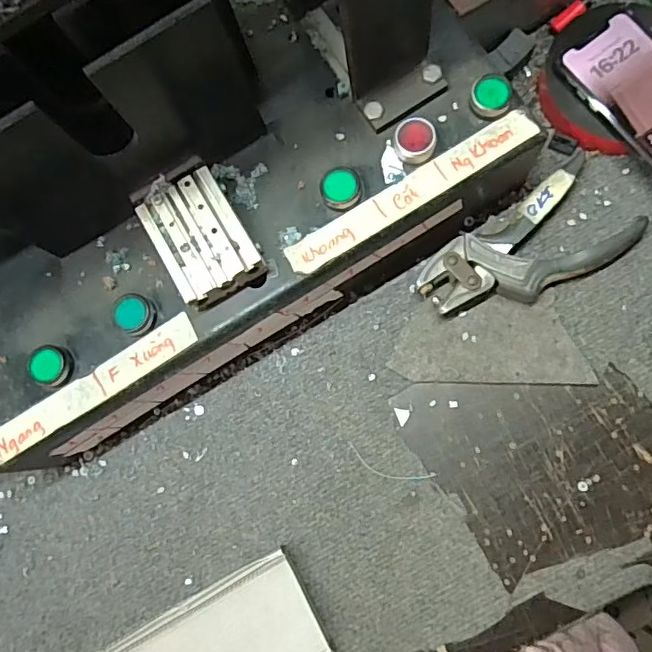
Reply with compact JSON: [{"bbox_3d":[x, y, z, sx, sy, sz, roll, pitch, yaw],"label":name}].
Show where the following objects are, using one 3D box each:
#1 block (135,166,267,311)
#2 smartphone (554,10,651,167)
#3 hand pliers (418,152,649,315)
[{"bbox_3d":[-0.085,-0.060,0.389,0.057,0.027,0.083,-31,77,1],"label":"block"},{"bbox_3d":[0.246,-0.179,0.427,0.074,0.009,0.134,-39,82,2],"label":"smartphone"},{"bbox_3d":[0.157,-0.058,0.435,0.162,0.022,0.079,-35,76,0],"label":"hand pliers"}]

